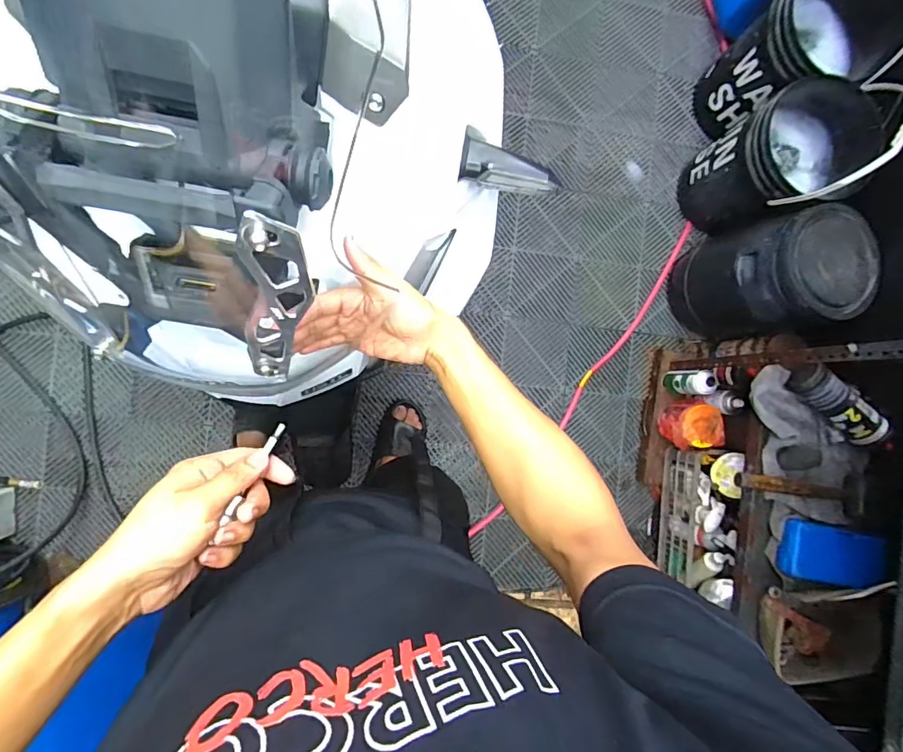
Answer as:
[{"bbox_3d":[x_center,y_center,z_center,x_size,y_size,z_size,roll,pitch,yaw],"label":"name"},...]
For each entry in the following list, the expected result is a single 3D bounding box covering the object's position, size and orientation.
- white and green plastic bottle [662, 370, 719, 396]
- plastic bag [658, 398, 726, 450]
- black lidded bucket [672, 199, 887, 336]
[{"bbox_3d":[0.663,0.019,1.337,0.068,0.152,0.067,0,91,-8],"label":"white and green plastic bottle"},{"bbox_3d":[0.664,0.135,1.352,0.120,0.125,0.133,-6,92,-7],"label":"plastic bag"},{"bbox_3d":[0.851,-0.265,1.304,0.295,0.443,0.279,0,89,-6],"label":"black lidded bucket"}]

